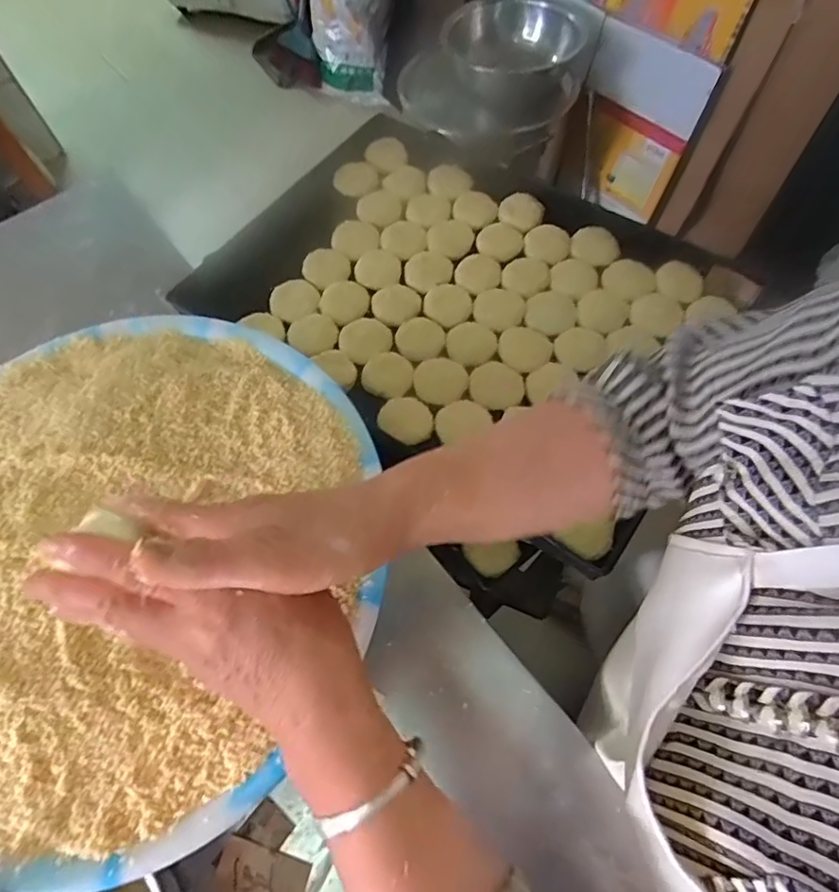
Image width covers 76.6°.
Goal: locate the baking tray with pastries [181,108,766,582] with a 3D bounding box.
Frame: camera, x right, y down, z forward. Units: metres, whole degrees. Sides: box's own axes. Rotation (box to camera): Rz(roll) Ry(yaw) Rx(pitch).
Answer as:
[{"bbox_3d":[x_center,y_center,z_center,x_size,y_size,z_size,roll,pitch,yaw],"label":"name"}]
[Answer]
[{"bbox_3d":[0.036,-0.175,0.636,0.577,0.063,0.408,31,69,14],"label":"baking tray with pastries"}]

